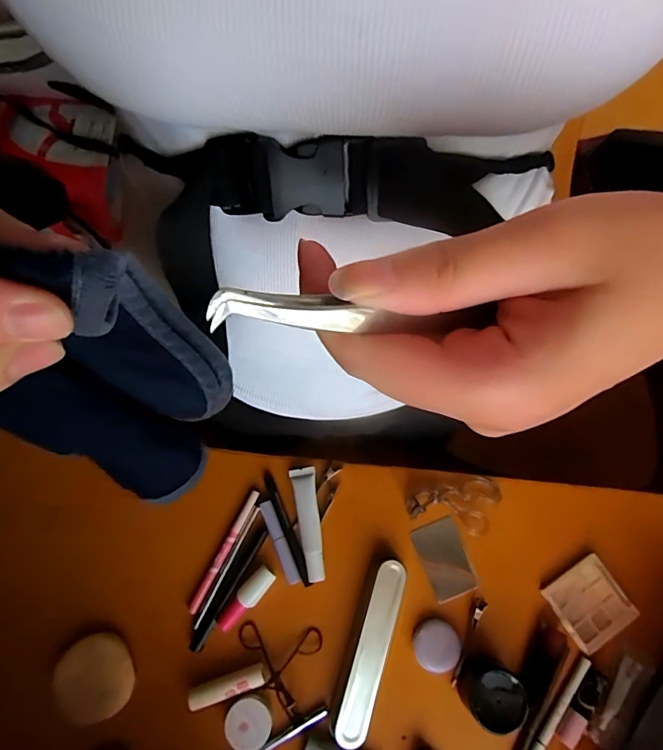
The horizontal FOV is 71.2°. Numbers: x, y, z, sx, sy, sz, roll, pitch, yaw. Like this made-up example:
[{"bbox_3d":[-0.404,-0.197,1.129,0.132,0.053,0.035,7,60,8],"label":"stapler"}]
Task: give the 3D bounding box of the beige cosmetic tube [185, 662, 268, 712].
[{"bbox_3d":[-0.099,0.300,0.447,0.075,0.016,0.018,-18,73,-6],"label":"beige cosmetic tube"}]

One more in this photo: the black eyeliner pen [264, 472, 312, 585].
[{"bbox_3d":[-0.048,0.164,0.495,0.011,0.006,0.123,-22,73,-7],"label":"black eyeliner pen"}]

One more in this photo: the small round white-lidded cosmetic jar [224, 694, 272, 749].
[{"bbox_3d":[-0.078,0.329,0.438,0.041,0.012,0.043,16,72,5],"label":"small round white-lidded cosmetic jar"}]

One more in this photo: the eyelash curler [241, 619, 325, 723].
[{"bbox_3d":[-0.059,0.283,0.456,0.081,0.022,0.079,19,73,6],"label":"eyelash curler"}]

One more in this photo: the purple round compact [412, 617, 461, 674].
[{"bbox_3d":[0.105,0.272,0.464,0.045,0.020,0.043,0,72,0],"label":"purple round compact"}]

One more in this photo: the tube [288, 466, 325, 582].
[{"bbox_3d":[-0.025,0.157,0.493,0.025,0.014,0.114,-7,72,-3],"label":"tube"}]

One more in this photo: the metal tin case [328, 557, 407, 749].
[{"bbox_3d":[0.037,0.268,0.457,0.040,0.022,0.165,17,72,5],"label":"metal tin case"}]

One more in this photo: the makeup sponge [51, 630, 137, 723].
[{"bbox_3d":[-0.228,0.291,0.445,0.067,0.026,0.072,-28,74,-9],"label":"makeup sponge"}]

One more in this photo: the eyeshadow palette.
[{"bbox_3d":[0.267,0.237,0.481,0.072,0.015,0.073,-30,74,-10],"label":"eyeshadow palette"}]

